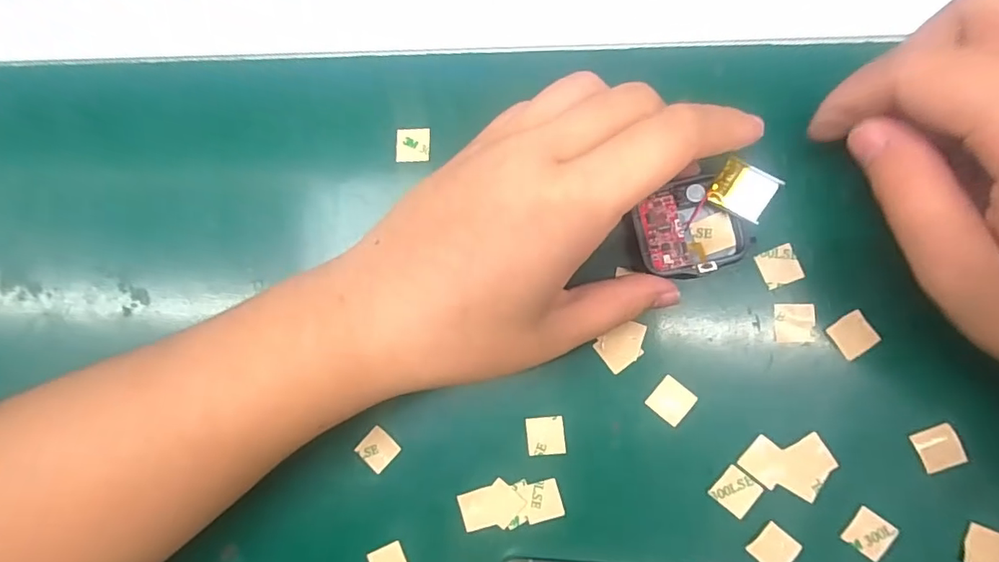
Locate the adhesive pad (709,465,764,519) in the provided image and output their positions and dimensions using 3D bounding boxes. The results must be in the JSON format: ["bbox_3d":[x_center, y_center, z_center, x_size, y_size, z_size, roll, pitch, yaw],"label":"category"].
[{"bbox_3d":[0.093,0.083,0.203,0.015,0.004,0.015,39,90,9],"label":"adhesive pad"}]

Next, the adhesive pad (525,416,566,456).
[{"bbox_3d":[0.019,0.064,0.214,0.015,0.004,0.015,-6,83,7],"label":"adhesive pad"}]

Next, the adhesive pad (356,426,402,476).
[{"bbox_3d":[-0.053,0.073,0.222,0.015,0.004,0.015,41,90,9],"label":"adhesive pad"}]

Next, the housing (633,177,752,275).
[{"bbox_3d":[0.076,-0.022,0.209,0.042,0.010,0.038,-13,83,6],"label":"housing"}]

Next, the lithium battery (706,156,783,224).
[{"bbox_3d":[0.094,-0.035,0.199,0.021,0.004,0.019,32,95,16],"label":"lithium battery"}]

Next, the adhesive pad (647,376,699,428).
[{"bbox_3d":[0.070,0.049,0.209,0.015,0.004,0.015,40,90,9],"label":"adhesive pad"}]

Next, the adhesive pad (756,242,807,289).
[{"bbox_3d":[0.113,-0.006,0.208,0.015,0.004,0.015,-22,82,5],"label":"adhesive pad"}]

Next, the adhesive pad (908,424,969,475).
[{"bbox_3d":[0.167,0.063,0.195,0.015,0.004,0.015,-23,82,4],"label":"adhesive pad"}]

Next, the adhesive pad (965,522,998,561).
[{"bbox_3d":[0.181,0.100,0.192,0.016,0.004,0.016,19,86,6],"label":"adhesive pad"}]

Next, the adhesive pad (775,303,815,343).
[{"bbox_3d":[0.118,0.017,0.206,0.015,0.004,0.015,0,84,7],"label":"adhesive pad"}]

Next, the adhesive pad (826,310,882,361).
[{"bbox_3d":[0.139,0.021,0.202,0.015,0.004,0.015,-32,81,3],"label":"adhesive pad"}]

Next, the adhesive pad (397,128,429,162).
[{"bbox_3d":[-0.039,-0.062,0.233,0.015,0.004,0.015,-2,84,7],"label":"adhesive pad"}]

